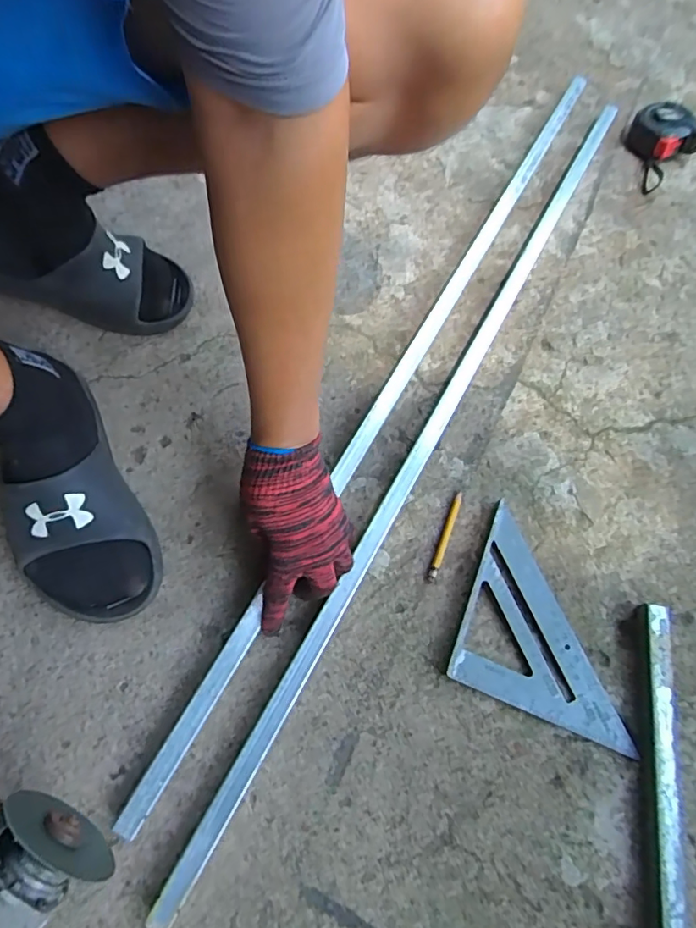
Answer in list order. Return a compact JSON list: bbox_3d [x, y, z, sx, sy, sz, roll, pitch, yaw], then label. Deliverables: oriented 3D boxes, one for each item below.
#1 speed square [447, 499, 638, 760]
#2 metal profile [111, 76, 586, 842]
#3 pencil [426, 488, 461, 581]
[{"bbox_3d":[0.194,0.149,0.489,0.161,0.015,0.172,20,68,6],"label":"speed square"},{"bbox_3d":[0.072,-0.118,0.578,0.024,0.033,1.004,28,70,9],"label":"metal profile"},{"bbox_3d":[0.098,0.072,0.520,0.009,0.007,0.099,21,68,6],"label":"pencil"}]

